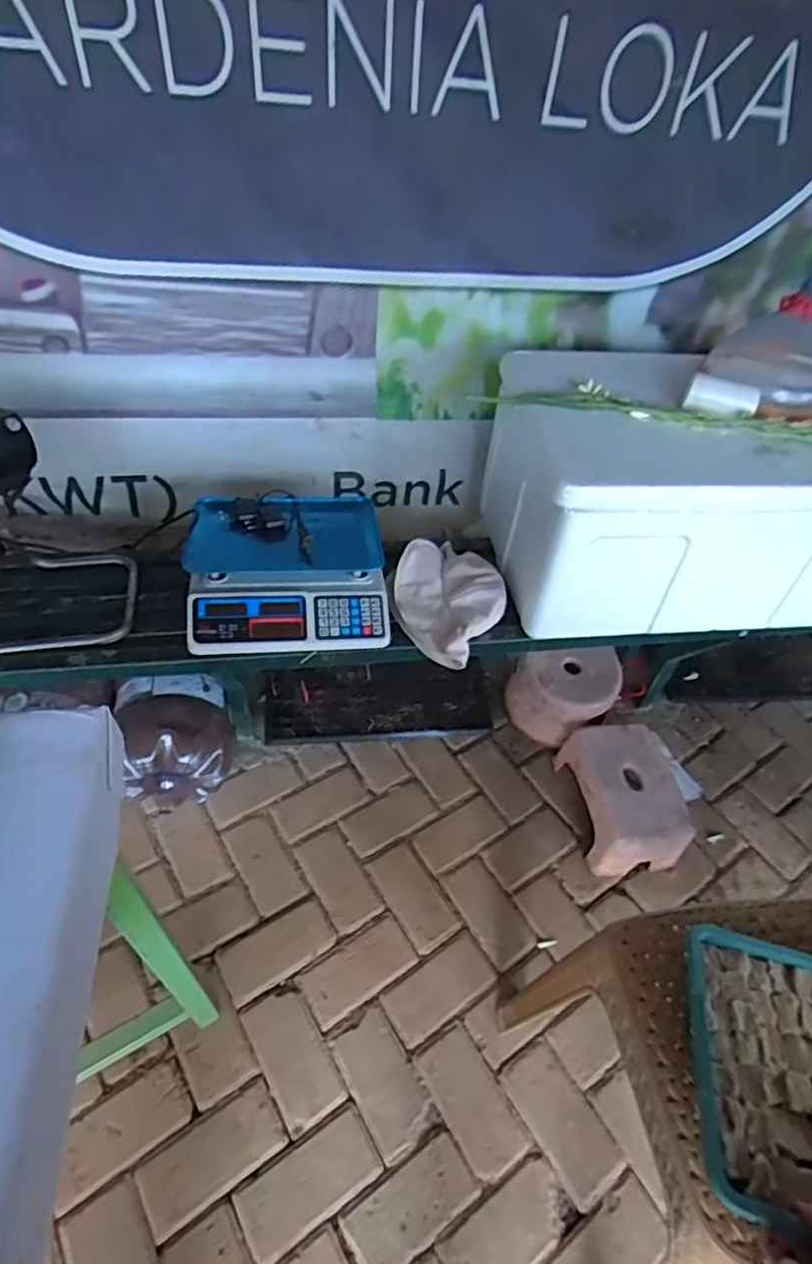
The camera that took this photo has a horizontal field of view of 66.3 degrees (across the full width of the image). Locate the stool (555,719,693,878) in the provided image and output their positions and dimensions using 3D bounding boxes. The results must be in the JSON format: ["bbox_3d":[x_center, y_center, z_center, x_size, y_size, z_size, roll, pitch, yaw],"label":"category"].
[{"bbox_3d":[0.453,0.349,1.313,0.180,0.192,0.282,-5,48,-12],"label":"stool"}]

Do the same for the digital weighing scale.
[{"bbox_3d":[-0.205,-0.114,1.073,0.327,0.092,0.321,-3,47,-9],"label":"digital weighing scale"}]

